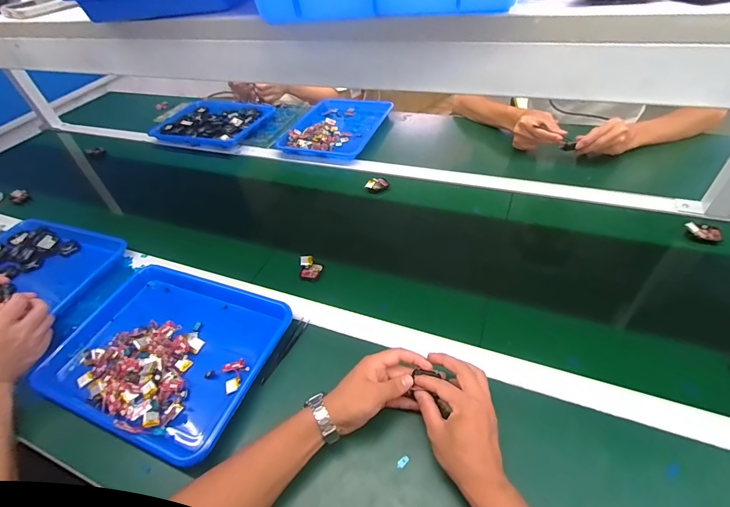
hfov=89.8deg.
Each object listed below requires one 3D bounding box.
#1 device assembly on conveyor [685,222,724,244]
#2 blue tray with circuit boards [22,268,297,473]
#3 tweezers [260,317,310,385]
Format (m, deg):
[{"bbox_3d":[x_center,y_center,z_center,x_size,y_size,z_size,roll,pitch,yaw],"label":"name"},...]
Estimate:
[{"bbox_3d":[0.599,-0.038,0.649,0.055,0.024,0.026,24,53,28],"label":"device assembly on conveyor"},{"bbox_3d":[-0.308,0.150,0.583,0.341,0.049,0.262,12,48,19],"label":"blue tray with circuit boards"},{"bbox_3d":[-0.121,0.149,0.565,0.013,0.015,0.117,15,49,21],"label":"tweezers"}]

